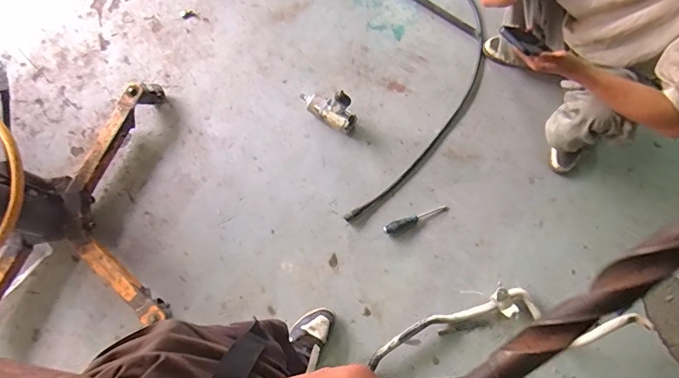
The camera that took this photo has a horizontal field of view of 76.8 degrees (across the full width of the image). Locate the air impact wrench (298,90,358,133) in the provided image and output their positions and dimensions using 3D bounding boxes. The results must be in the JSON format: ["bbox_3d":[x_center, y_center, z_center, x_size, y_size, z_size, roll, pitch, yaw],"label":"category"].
[{"bbox_3d":[-0.043,-0.261,1.312,0.198,0.184,0.064,32,80,8],"label":"air impact wrench"}]

